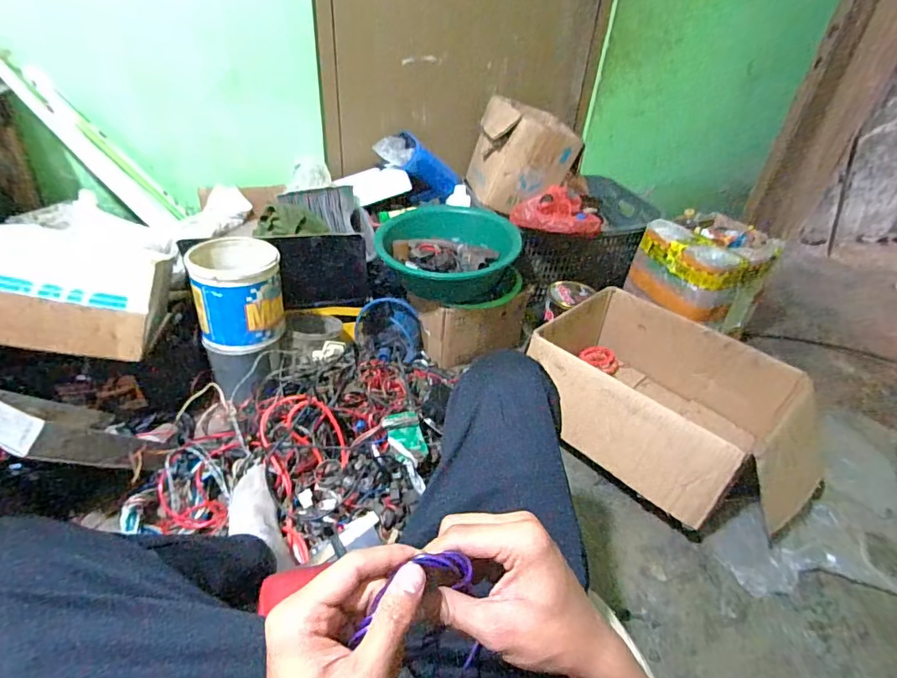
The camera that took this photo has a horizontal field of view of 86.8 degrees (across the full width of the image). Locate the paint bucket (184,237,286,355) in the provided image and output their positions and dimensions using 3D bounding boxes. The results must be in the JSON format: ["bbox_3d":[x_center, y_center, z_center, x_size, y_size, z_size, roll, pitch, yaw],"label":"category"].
[{"bbox_3d":[-0.465,-0.105,1.055,0.184,0.195,0.185,-14,40,-23],"label":"paint bucket"}]

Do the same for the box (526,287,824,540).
[{"bbox_3d":[0.481,0.145,1.065,0.443,0.212,0.588,-23,45,-32],"label":"box"}]

